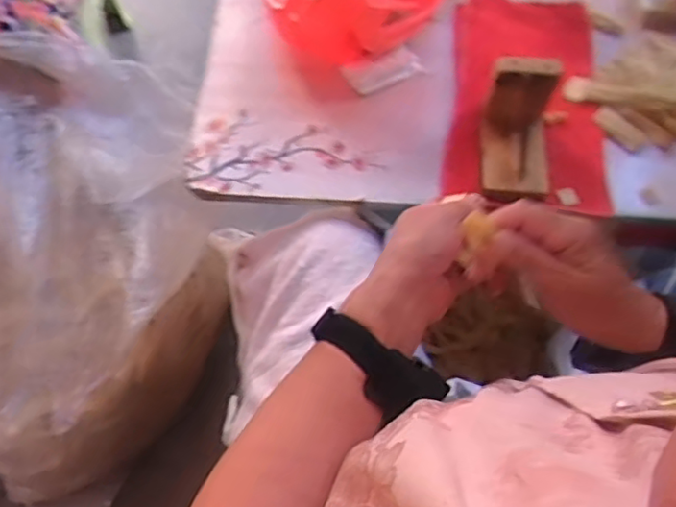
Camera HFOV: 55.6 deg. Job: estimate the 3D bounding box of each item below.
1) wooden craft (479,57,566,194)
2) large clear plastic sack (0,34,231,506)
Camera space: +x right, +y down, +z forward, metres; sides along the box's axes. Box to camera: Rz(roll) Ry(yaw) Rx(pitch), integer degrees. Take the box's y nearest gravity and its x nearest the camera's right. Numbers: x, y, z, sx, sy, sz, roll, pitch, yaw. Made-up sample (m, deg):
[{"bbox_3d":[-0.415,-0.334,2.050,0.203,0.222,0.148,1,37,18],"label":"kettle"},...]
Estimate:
[{"bbox_3d":[0.178,-0.121,0.615,0.065,0.077,0.104,4,63,-1],"label":"wooden craft"},{"bbox_3d":[-0.353,0.031,0.853,0.347,0.398,0.544,9,63,2],"label":"large clear plastic sack"}]

